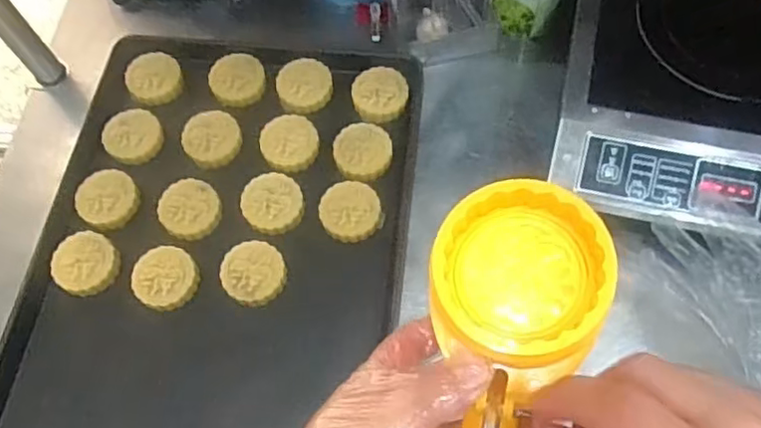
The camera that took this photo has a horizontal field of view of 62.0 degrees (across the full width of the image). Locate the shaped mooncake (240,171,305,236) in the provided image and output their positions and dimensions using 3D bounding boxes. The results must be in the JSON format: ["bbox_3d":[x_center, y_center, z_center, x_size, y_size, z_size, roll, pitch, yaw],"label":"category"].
[{"bbox_3d":[-0.123,-0.013,0.722,0.066,0.019,0.070,-1,65,2],"label":"shaped mooncake"}]

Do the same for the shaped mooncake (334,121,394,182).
[{"bbox_3d":[-0.020,-0.072,0.746,0.067,0.024,0.069,-1,65,2],"label":"shaped mooncake"}]

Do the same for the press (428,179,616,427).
[{"bbox_3d":[0.051,0.081,0.277,0.079,0.065,0.189,11,70,7],"label":"press"}]

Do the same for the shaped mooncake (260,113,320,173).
[{"bbox_3d":[-0.108,-0.086,0.757,0.067,0.022,0.067,-1,65,2],"label":"shaped mooncake"}]

